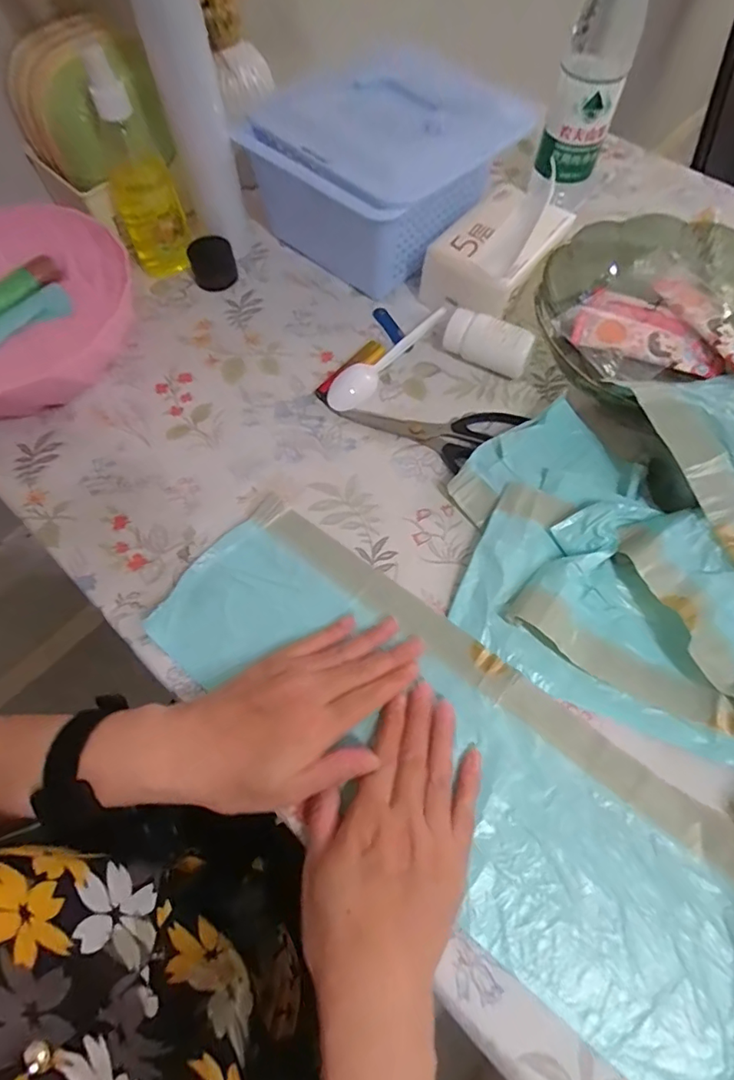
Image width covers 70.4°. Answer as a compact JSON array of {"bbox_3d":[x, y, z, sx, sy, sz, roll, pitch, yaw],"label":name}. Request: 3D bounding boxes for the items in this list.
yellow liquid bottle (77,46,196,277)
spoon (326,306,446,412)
[{"bbox_3d":[-0.212,-0.337,0.480,0.058,0.174,0.051,-23,67,-10],"label":"yellow liquid bottle"},{"bbox_3d":[0.021,-0.171,0.491,0.032,0.015,0.156,41,71,17],"label":"spoon"}]

